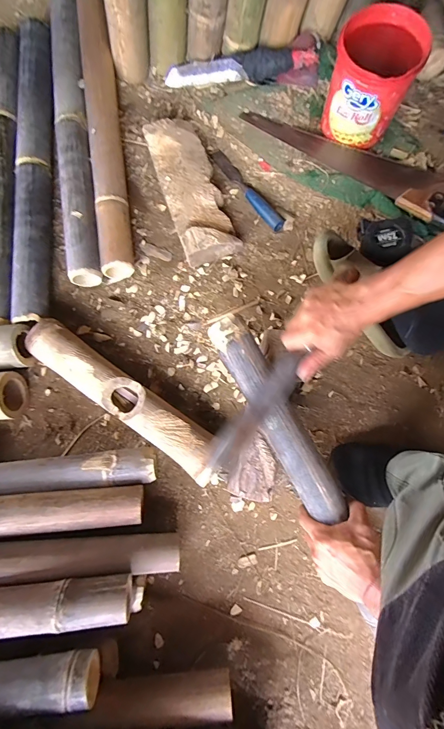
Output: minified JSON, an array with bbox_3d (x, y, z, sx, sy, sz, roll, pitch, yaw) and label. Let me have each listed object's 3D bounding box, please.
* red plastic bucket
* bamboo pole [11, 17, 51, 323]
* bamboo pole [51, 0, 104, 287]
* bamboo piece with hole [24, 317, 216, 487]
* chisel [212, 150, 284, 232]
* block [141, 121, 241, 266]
[{"bbox_3d":[0.265,-0.509,0.619,0.132,0.154,0.135,-1,78,3],"label":"red plastic bucket"},{"bbox_3d":[-0.372,-0.400,0.677,0.069,0.052,0.657,-5,78,2],"label":"bamboo pole"},{"bbox_3d":[-0.298,-0.468,0.692,0.069,0.074,0.635,-9,78,1],"label":"bamboo pole"},{"bbox_3d":[-0.166,0.057,0.583,0.396,0.070,0.073,34,82,10],"label":"bamboo piece with hole"},{"bbox_3d":[0.050,-0.352,0.673,0.029,0.024,0.219,-33,81,-6],"label":"chisel"},{"bbox_3d":[-0.057,-0.334,0.656,0.108,0.061,0.287,-18,78,-1],"label":"block"}]

